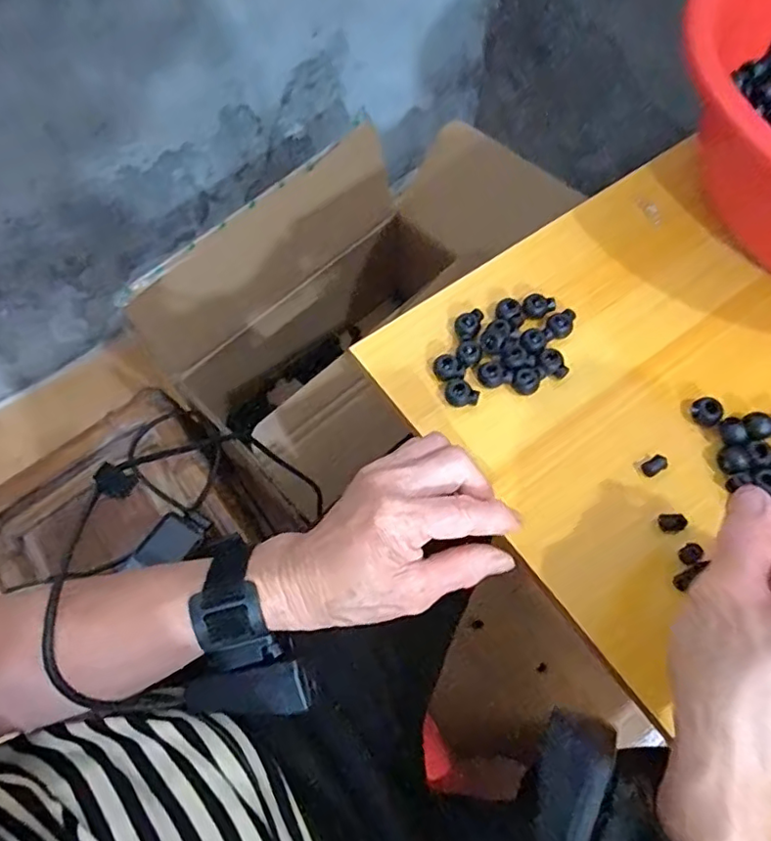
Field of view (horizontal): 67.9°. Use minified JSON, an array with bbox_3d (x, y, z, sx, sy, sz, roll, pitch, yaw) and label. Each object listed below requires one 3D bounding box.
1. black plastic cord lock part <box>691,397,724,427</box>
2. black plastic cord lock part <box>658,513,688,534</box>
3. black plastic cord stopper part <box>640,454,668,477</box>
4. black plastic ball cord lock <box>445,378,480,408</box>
[{"bbox_3d":[0.201,-0.005,0.360,0.015,0.013,0.018,-35,68,-13],"label":"black plastic cord lock part"},{"bbox_3d":[0.168,0.060,0.333,0.015,0.006,0.011,-7,65,-1],"label":"black plastic cord lock part"},{"bbox_3d":[0.165,0.027,0.350,0.016,0.006,0.010,-29,67,-11],"label":"black plastic cord stopper part"},{"bbox_3d":[0.050,-0.019,0.374,0.020,0.014,0.019,-1,65,2],"label":"black plastic ball cord lock"}]

